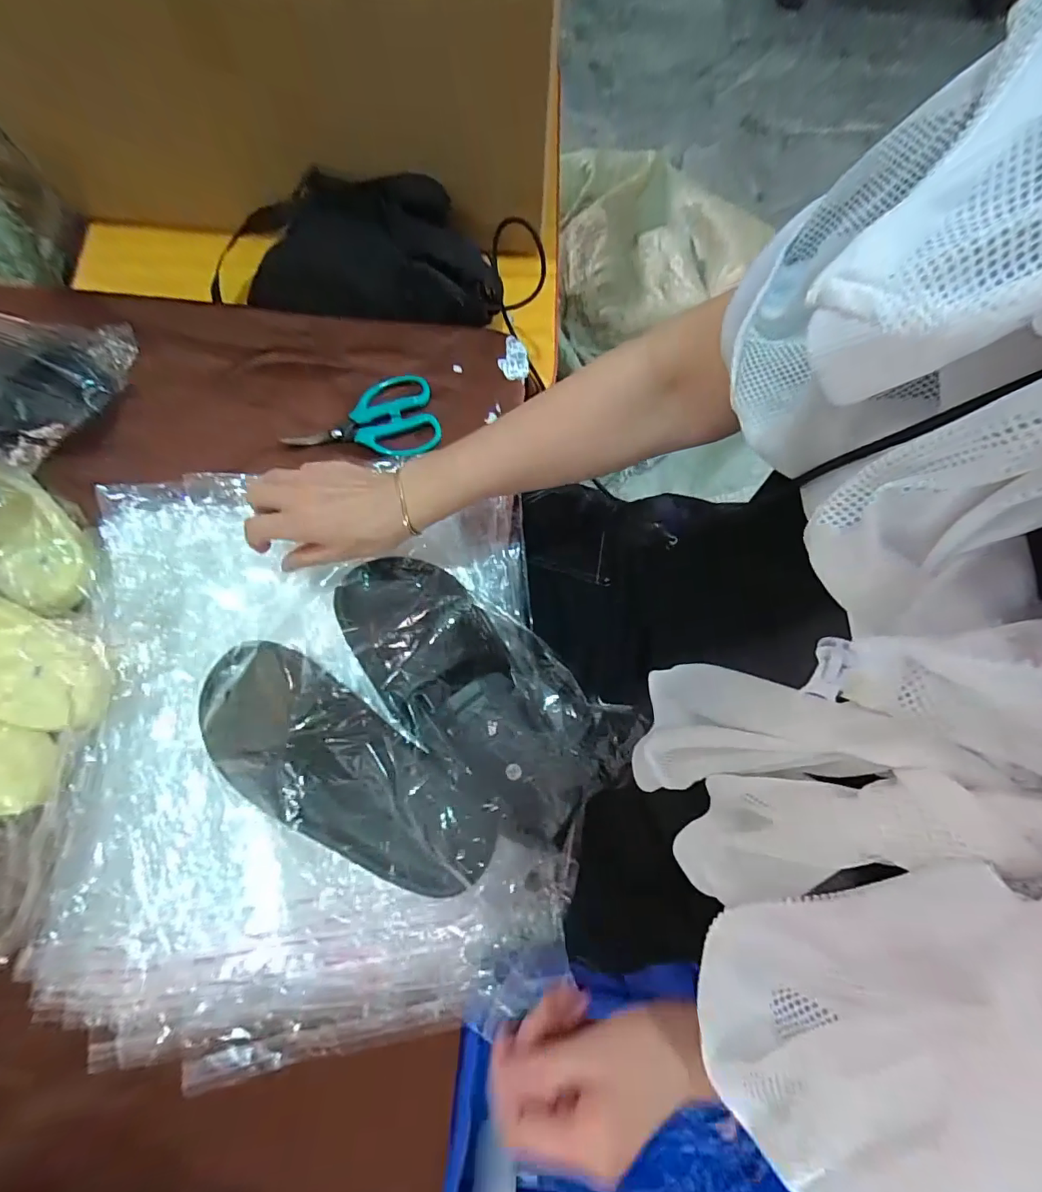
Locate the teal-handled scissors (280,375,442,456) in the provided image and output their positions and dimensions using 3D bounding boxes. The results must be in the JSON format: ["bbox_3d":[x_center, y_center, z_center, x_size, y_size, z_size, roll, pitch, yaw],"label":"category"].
[{"bbox_3d":[-0.158,-0.174,0.507,0.147,0.024,0.082,-7,76,-2],"label":"teal-handled scissors"}]

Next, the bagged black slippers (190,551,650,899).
[{"bbox_3d":[-0.081,0.092,0.393,0.296,0.074,0.208,37,79,9],"label":"bagged black slippers"}]

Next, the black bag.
[{"bbox_3d":[-0.162,-0.372,0.536,0.278,0.075,0.131,3,76,1],"label":"black bag"}]

